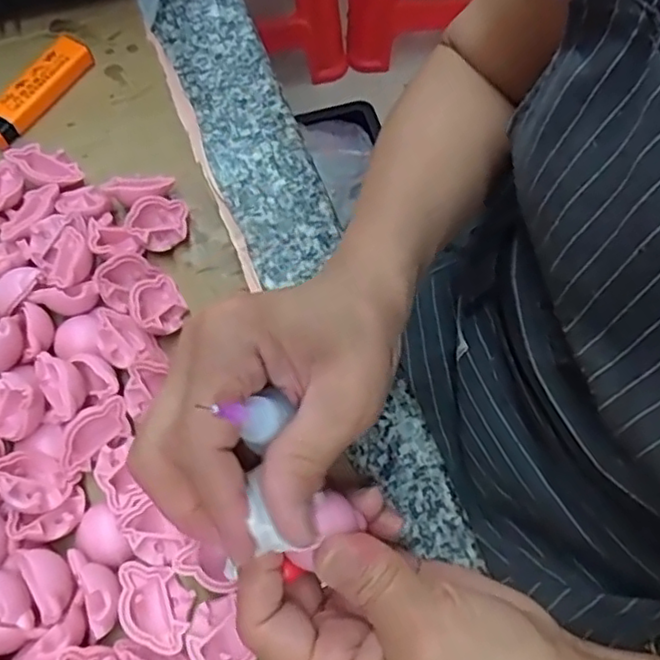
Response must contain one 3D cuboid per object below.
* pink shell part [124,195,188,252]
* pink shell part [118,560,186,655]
[{"bbox_3d":[-0.089,-0.056,0.331,0.029,0.020,0.028,-10,65,-4],"label":"pink shell part"},{"bbox_3d":[-0.071,0.109,0.251,0.020,0.009,0.036,-19,66,-8],"label":"pink shell part"}]

